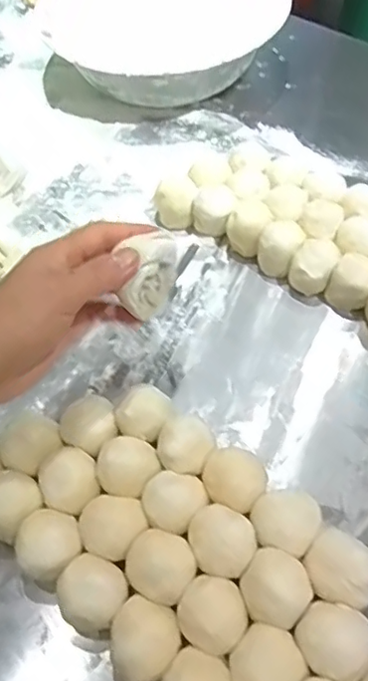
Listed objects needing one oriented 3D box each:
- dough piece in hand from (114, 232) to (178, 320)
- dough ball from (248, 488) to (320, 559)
[{"bbox_3d":[-0.024,-0.047,0.409,0.024,0.045,0.055,25,61,19],"label":"dough piece in hand"},{"bbox_3d":[0.066,0.123,0.403,0.043,0.043,0.037,14,58,13],"label":"dough ball"}]

